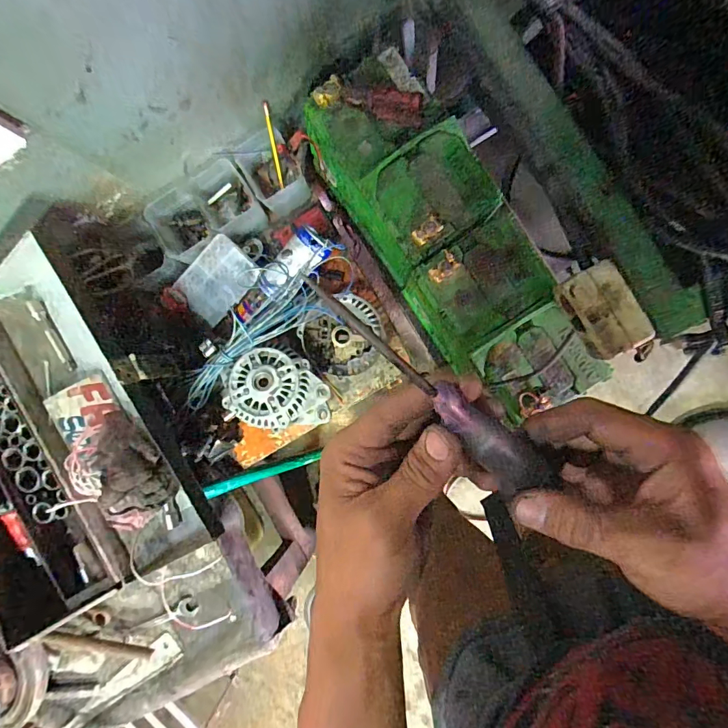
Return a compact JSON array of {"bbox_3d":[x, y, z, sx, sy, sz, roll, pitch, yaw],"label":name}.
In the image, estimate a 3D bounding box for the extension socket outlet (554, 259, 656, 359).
[{"bbox_3d":[0.267,-0.059,0.476,0.063,0.032,0.099,-29,87,6],"label":"extension socket outlet"}]

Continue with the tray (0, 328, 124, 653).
[{"bbox_3d":[-0.559,0.172,0.662,0.261,0.073,0.479,-29,87,6],"label":"tray"}]

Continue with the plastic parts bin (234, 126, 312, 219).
[{"bbox_3d":[-0.154,-0.326,0.737,0.091,0.078,0.114,-27,87,6],"label":"plastic parts bin"}]

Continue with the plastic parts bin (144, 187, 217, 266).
[{"bbox_3d":[-0.310,-0.238,0.758,0.103,0.074,0.115,-32,87,6],"label":"plastic parts bin"}]

